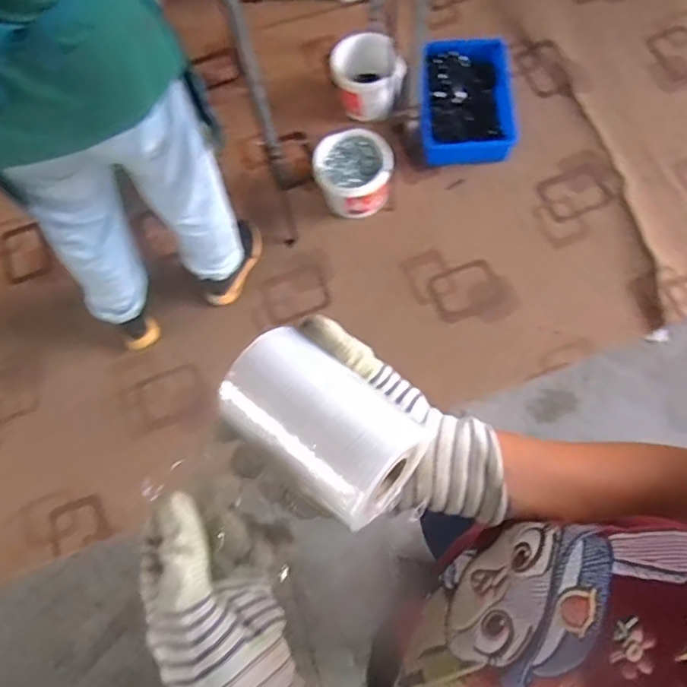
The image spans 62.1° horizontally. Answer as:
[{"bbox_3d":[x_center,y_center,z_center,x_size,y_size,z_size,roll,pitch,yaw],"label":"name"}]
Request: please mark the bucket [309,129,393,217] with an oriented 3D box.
[{"bbox_3d":[0.023,-0.479,1.590,0.216,0.147,0.196,1,71,3],"label":"bucket"}]

